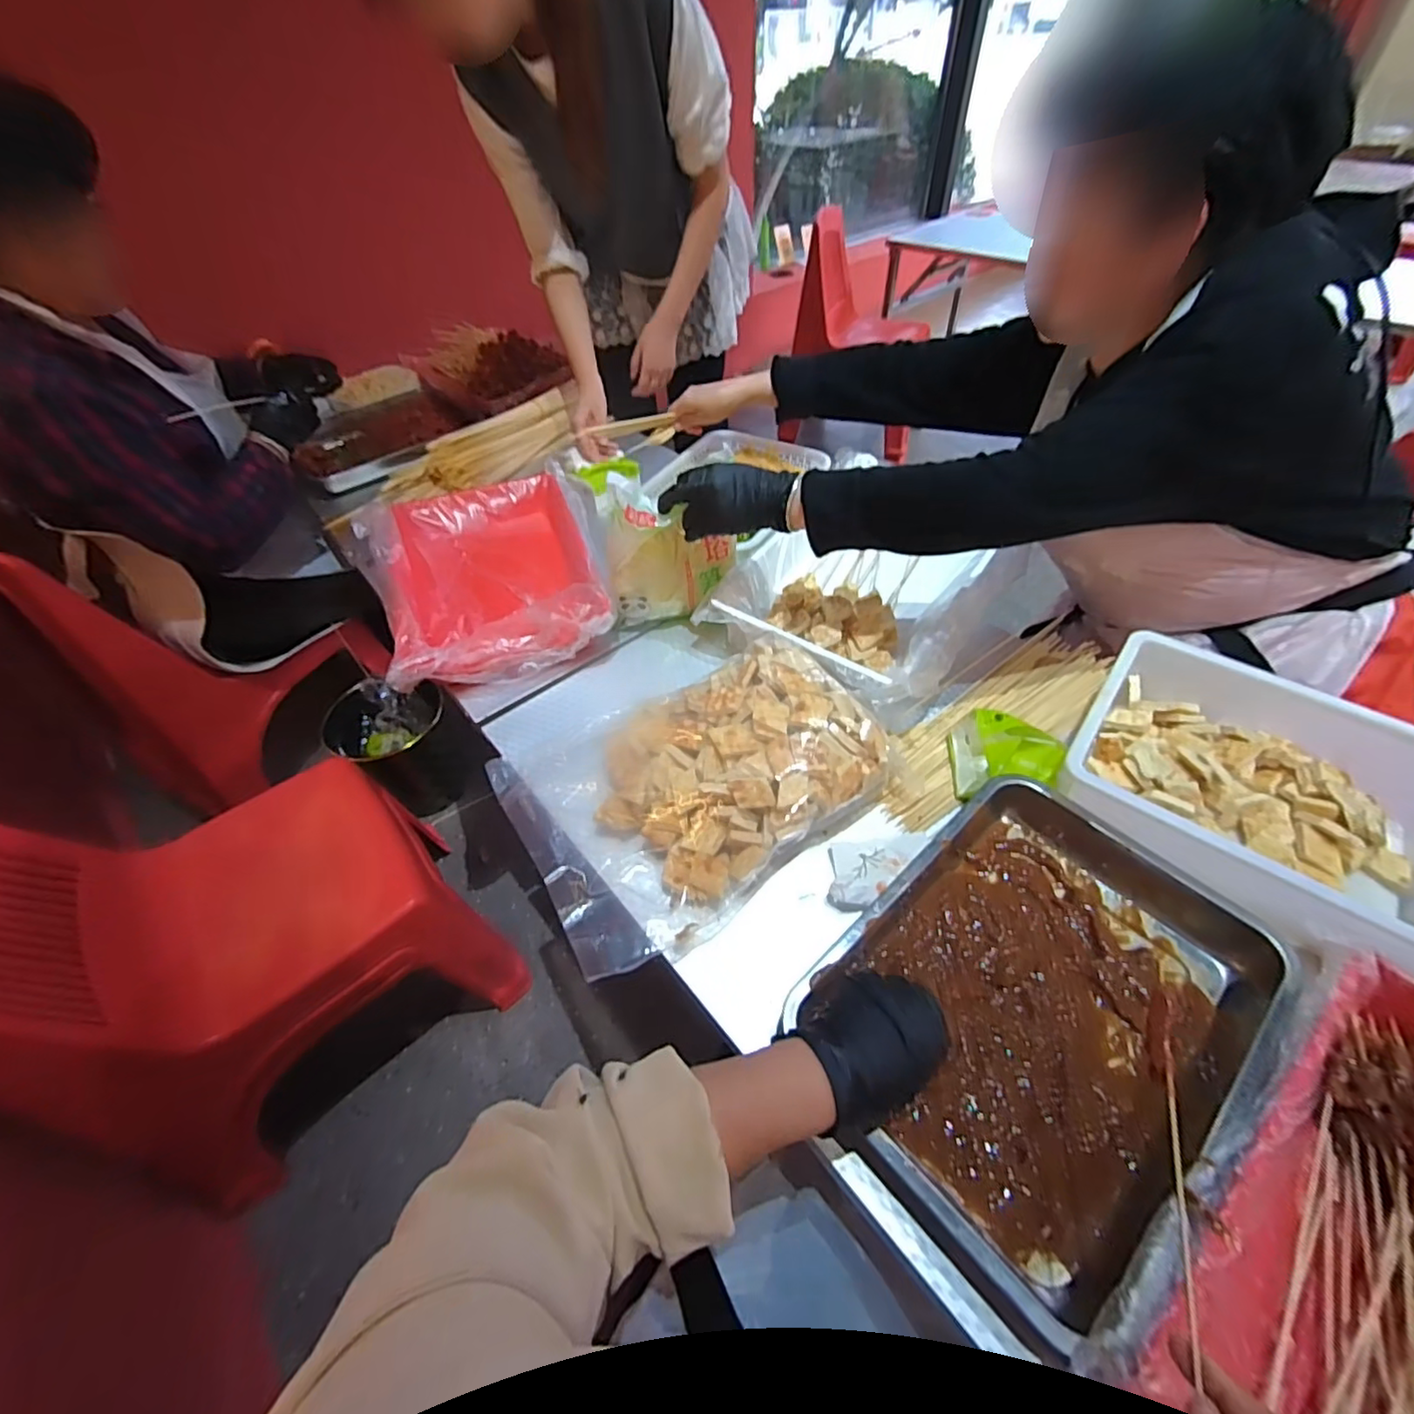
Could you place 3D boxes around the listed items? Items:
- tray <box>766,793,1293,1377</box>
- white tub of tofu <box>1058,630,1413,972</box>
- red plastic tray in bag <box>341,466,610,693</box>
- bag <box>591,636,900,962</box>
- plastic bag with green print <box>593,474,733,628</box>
[{"bbox_3d":[0.258,0.227,0.482,0.340,0.056,0.248,-34,55,-25],"label":"tray"},{"bbox_3d":[0.518,0.090,0.555,0.325,0.093,0.244,31,56,26],"label":"white tub of tofu"},{"bbox_3d":[-0.302,-0.190,0.864,0.300,0.093,0.404,-20,50,-15],"label":"red plastic tray in bag"},{"bbox_3d":[0.018,0.059,0.621,0.302,0.106,0.222,-30,54,-22],"label":"bag"},{"bbox_3d":[-0.043,-0.190,0.767,0.170,0.187,0.056,-7,48,-3],"label":"plastic bag with green print"}]

